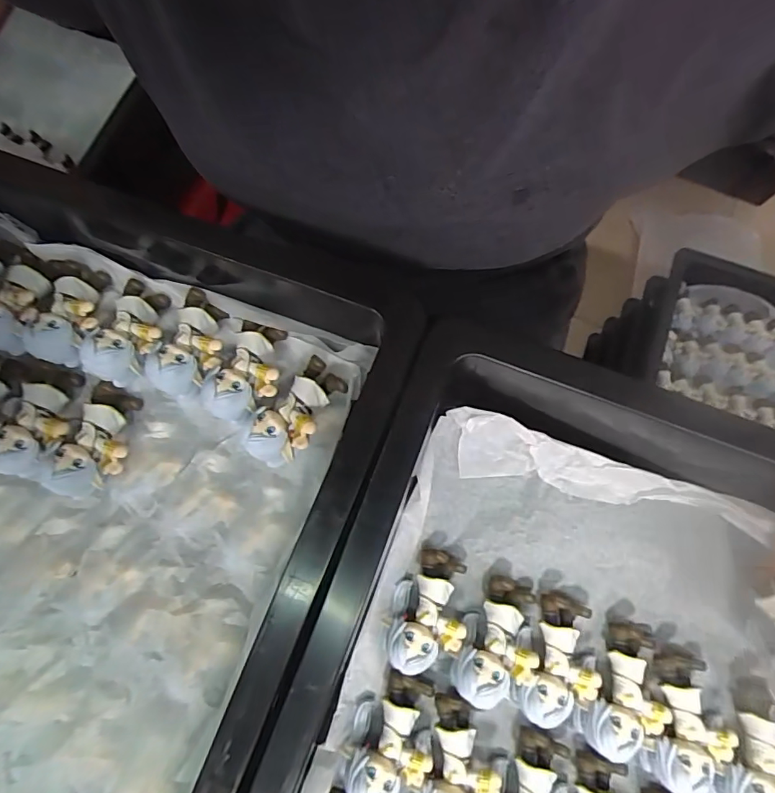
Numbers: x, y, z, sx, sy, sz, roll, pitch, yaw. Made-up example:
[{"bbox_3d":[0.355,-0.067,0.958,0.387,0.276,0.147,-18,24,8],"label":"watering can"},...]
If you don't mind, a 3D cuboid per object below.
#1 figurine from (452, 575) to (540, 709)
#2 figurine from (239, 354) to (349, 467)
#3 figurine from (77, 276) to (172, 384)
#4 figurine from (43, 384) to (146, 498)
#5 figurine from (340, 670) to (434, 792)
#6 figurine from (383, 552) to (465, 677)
[{"bbox_3d":[0.058,0.129,0.262,0.039,0.030,0.060,8,76,3],"label":"figurine"},{"bbox_3d":[-0.050,0.009,0.268,0.032,0.022,0.062,31,78,9],"label":"figurine"},{"bbox_3d":[-0.150,-0.036,0.287,0.034,0.027,0.063,17,54,-10],"label":"figurine"},{"bbox_3d":[-0.159,0.024,0.272,0.029,0.026,0.063,11,62,4],"label":"figurine"},{"bbox_3d":[0.003,0.175,0.252,0.042,0.025,0.058,23,77,7],"label":"figurine"},{"bbox_3d":[0.023,0.117,0.270,0.040,0.024,0.060,23,77,7],"label":"figurine"}]

